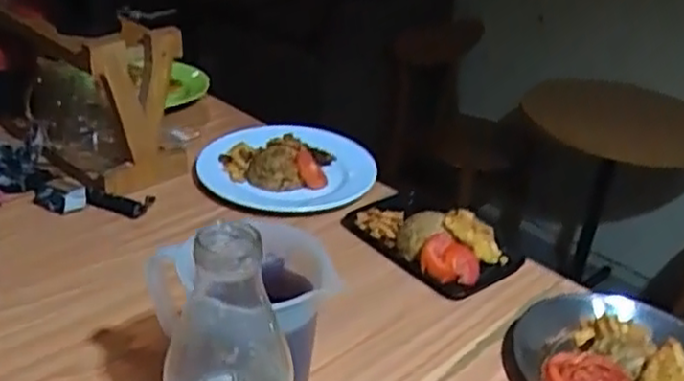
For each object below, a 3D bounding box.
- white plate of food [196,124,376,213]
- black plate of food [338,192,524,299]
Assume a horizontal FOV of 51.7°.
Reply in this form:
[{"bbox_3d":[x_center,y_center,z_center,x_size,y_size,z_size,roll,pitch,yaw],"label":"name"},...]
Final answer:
[{"bbox_3d":[-0.079,-0.040,1.026,0.250,0.046,0.215,2,29,-5],"label":"white plate of food"},{"bbox_3d":[0.115,0.046,0.898,0.132,0.057,0.213,-18,36,-35],"label":"black plate of food"}]

